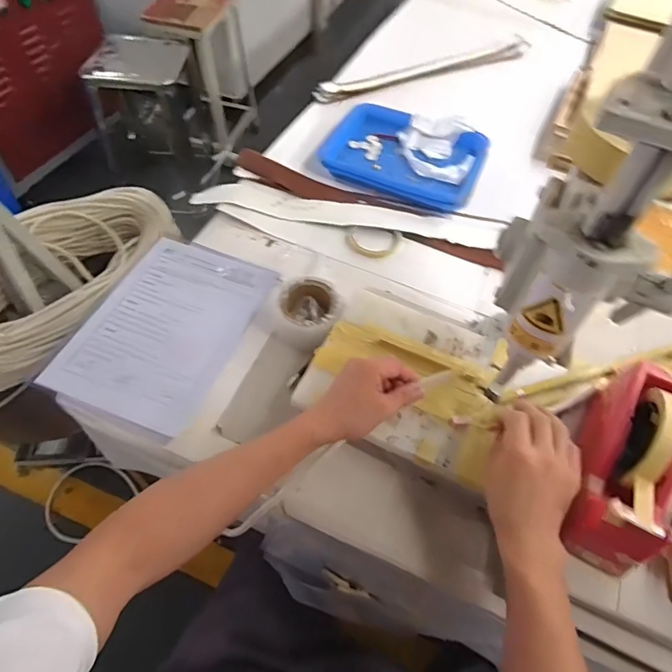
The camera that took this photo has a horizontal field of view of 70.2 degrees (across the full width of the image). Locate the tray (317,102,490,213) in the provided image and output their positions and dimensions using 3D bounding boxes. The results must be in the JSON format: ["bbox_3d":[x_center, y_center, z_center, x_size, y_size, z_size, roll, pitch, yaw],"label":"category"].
[{"bbox_3d":[0.132,-0.349,0.919,0.292,0.043,0.203,21,57,10],"label":"tray"}]

